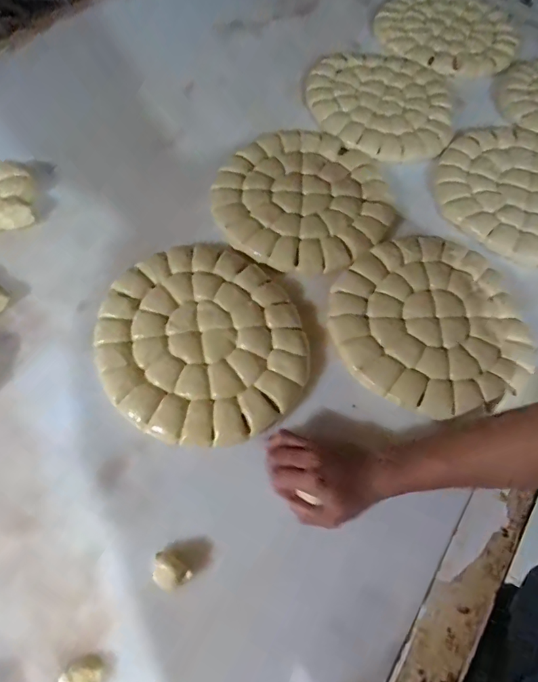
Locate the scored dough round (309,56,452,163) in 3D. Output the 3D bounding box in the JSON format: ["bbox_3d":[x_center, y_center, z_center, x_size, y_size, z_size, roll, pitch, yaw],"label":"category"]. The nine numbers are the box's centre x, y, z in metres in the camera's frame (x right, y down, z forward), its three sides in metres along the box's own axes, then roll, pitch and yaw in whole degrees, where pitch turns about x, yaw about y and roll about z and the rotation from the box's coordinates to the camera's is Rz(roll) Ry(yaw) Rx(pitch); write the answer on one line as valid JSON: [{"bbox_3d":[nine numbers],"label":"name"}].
[{"bbox_3d":[0.211,-0.456,0.841,0.268,0.031,0.278,1,63,-2],"label":"scored dough round"}]

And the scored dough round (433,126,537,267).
[{"bbox_3d":[0.439,-0.258,0.757,0.292,0.026,0.296,1,63,-2],"label":"scored dough round"}]

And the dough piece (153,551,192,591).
[{"bbox_3d":[-0.106,0.243,0.467,0.040,0.021,0.030,40,68,16],"label":"dough piece"}]

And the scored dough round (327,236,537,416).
[{"bbox_3d":[0.225,-0.031,0.625,0.269,0.017,0.269,1,63,-2],"label":"scored dough round"}]

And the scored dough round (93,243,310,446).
[{"bbox_3d":[-0.092,-0.006,0.590,0.260,0.017,0.281,1,63,-2],"label":"scored dough round"}]

